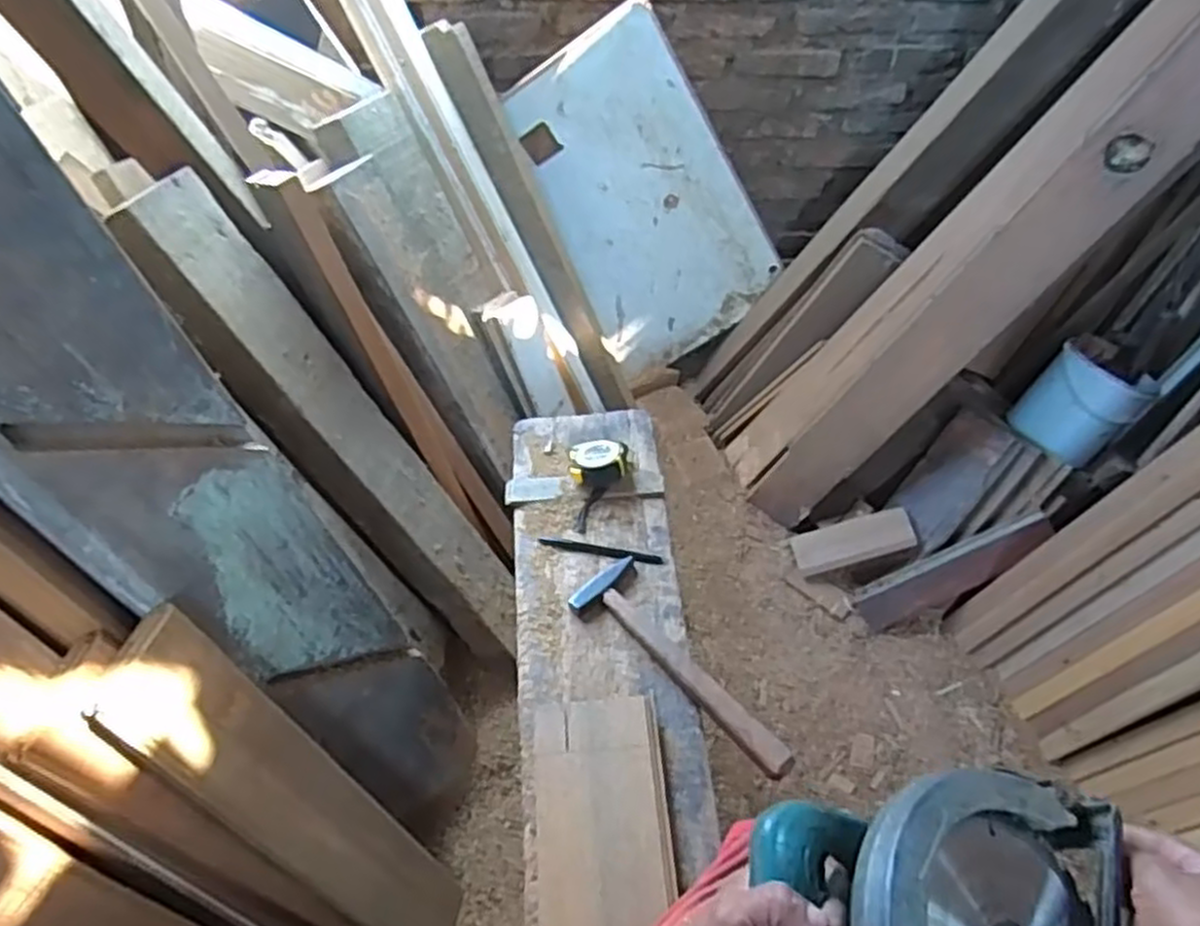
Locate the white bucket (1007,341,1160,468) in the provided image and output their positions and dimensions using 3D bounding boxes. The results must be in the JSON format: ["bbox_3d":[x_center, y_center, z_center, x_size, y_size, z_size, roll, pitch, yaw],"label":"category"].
[{"bbox_3d":[0.909,-0.105,1.477,0.195,0.215,0.170,-9,48,-32],"label":"white bucket"}]

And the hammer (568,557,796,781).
[{"bbox_3d":[0.080,0.213,0.817,0.090,0.048,0.286,-29,59,-23],"label":"hammer"}]

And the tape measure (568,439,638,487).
[{"bbox_3d":[0.002,-0.003,0.971,0.078,0.045,0.074,3,52,-1],"label":"tape measure"}]

